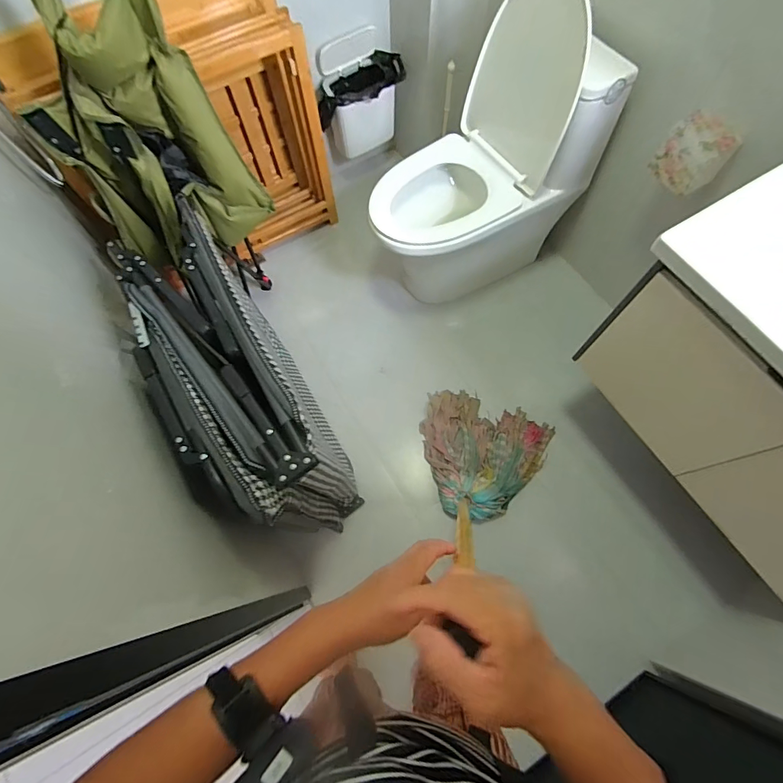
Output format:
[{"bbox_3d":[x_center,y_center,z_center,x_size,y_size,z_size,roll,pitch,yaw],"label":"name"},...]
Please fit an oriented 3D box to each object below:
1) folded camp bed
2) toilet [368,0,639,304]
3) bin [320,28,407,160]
[{"bbox_3d":[-0.356,0.006,1.094,0.255,0.643,0.669,-29,73,-10],"label":"folded camp bed"},{"bbox_3d":[0.228,-0.672,1.274,0.642,0.758,0.402,-29,73,-9],"label":"toilet"},{"bbox_3d":[-0.121,-1.077,1.572,0.327,0.360,0.201,-14,71,-5],"label":"bin"}]

